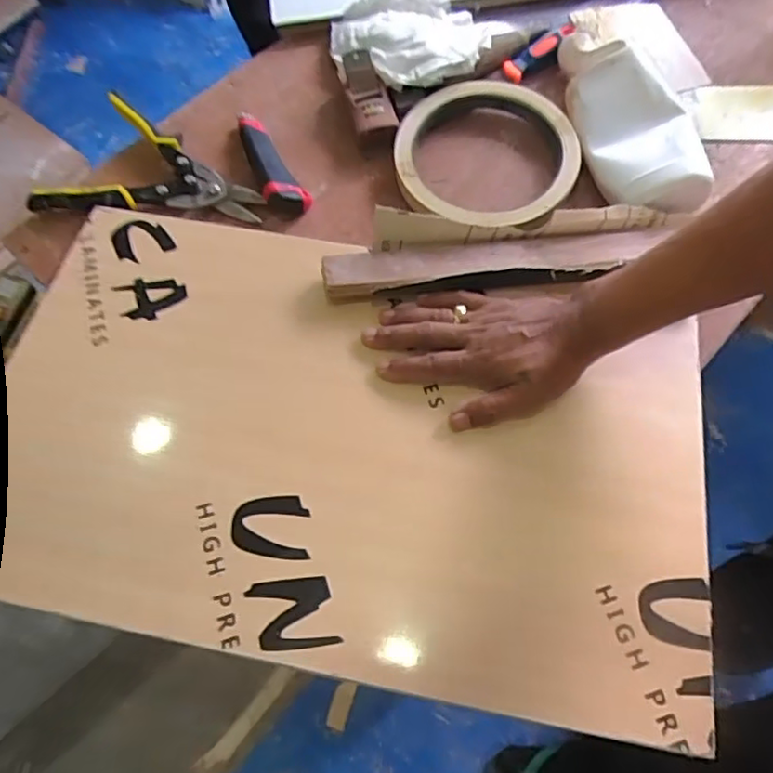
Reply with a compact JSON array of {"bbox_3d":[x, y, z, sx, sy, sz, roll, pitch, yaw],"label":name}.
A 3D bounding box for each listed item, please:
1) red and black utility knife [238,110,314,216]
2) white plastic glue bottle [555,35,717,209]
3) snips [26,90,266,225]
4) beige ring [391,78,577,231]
[{"bbox_3d":[-0.126,-0.242,0.659,0.041,0.021,0.155,-25,69,-7],"label":"red and black utility knife"},{"bbox_3d":[0.240,-0.281,0.633,0.101,0.052,0.251,-14,62,-7],"label":"white plastic glue bottle"},{"bbox_3d":[-0.246,-0.246,0.666,0.236,0.027,0.147,3,68,5],"label":"snips"},{"bbox_3d":[0.104,-0.239,0.644,0.187,0.033,0.188,-1,68,3],"label":"beige ring"}]

